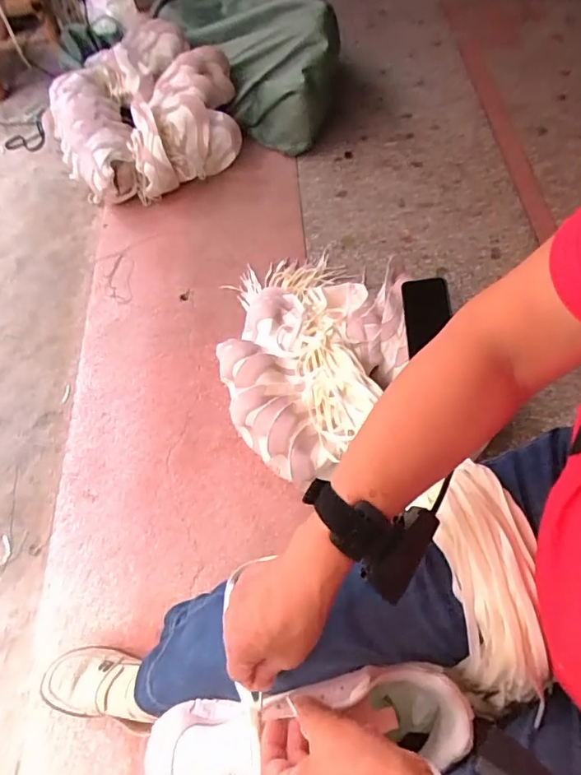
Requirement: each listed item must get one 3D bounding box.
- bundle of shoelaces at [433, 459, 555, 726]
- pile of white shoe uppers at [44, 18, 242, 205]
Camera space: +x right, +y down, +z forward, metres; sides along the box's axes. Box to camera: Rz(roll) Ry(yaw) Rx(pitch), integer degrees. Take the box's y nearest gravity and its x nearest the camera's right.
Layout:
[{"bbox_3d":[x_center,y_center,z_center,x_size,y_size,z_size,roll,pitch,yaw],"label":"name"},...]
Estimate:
[{"bbox_3d":[0.163,0.167,0.397,0.070,0.074,0.186,-5,83,1],"label":"bundle of shoelaces"},{"bbox_3d":[-0.406,-0.748,1.303,0.465,0.183,0.530,-30,65,-12],"label":"pile of white shoe uppers"}]

